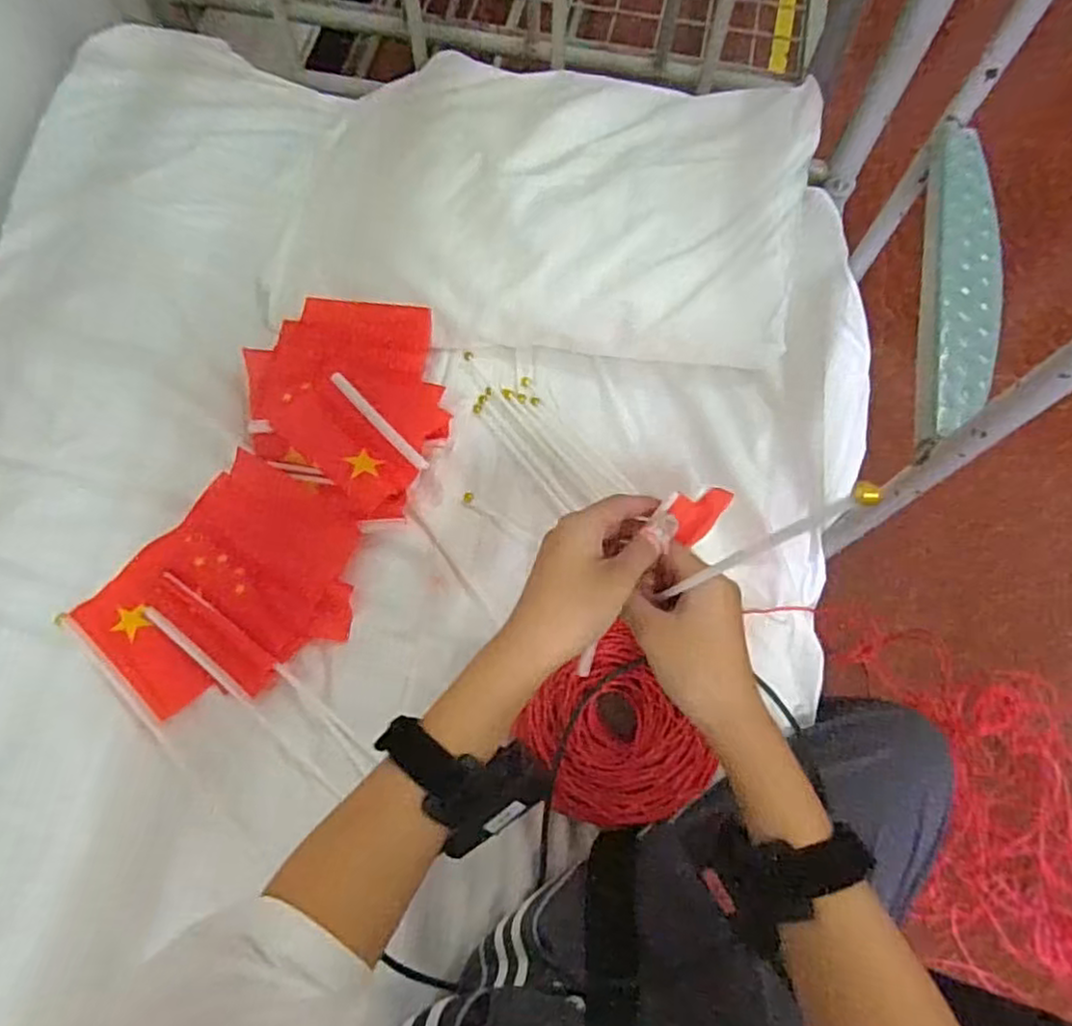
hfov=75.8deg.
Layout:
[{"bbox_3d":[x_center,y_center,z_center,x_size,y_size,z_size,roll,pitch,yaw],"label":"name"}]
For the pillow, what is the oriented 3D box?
[{"bbox_3d":[-0.003,-0.305,0.671,0.506,0.100,0.303,11,69,4],"label":"pillow"}]

